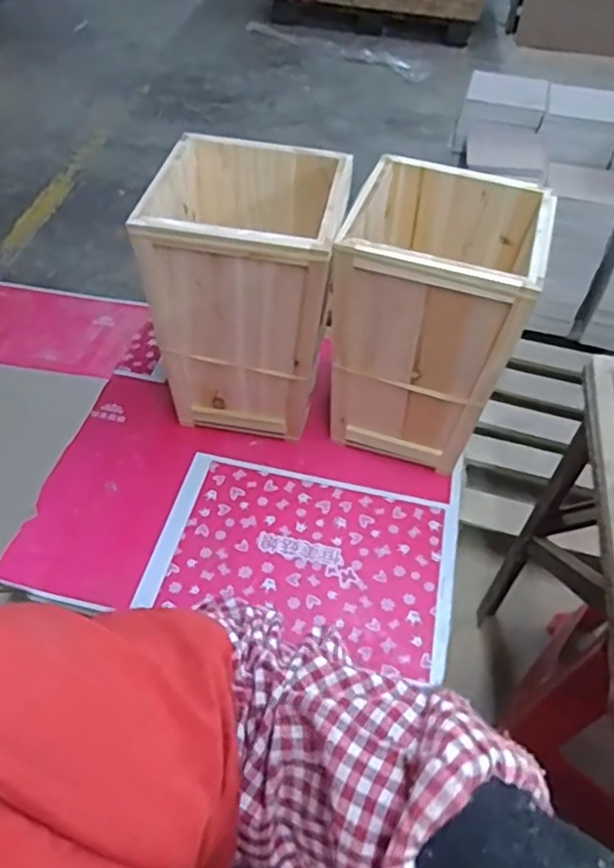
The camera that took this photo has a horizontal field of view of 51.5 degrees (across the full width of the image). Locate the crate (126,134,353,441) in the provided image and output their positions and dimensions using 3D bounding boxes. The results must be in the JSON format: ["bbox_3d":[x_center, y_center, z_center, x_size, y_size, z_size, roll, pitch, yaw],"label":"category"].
[{"bbox_3d":[-0.080,-0.189,0.957,0.239,0.389,0.229,10,49,6],"label":"crate"}]

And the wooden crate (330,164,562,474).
[{"bbox_3d":[0.175,-0.160,0.939,0.239,0.361,0.248,15,50,10],"label":"wooden crate"}]

